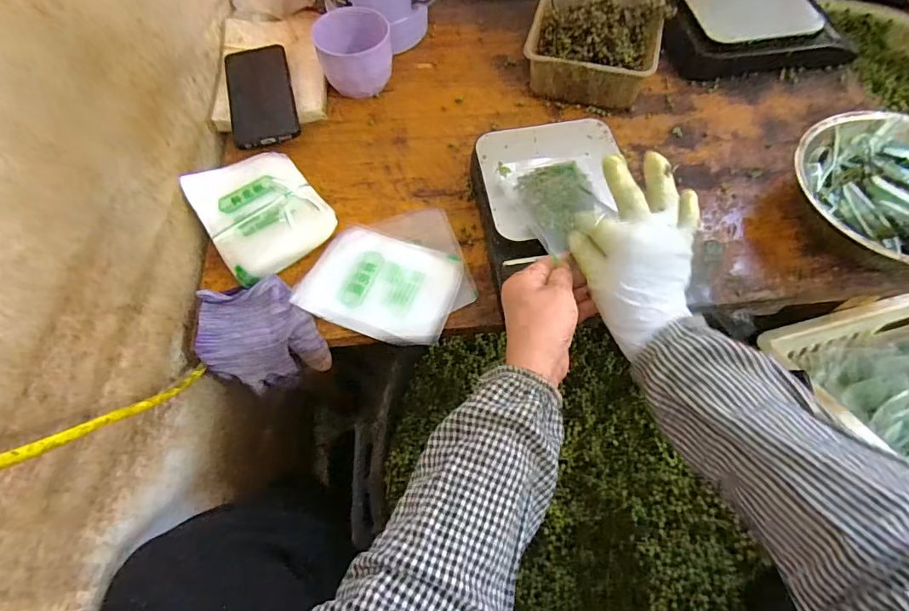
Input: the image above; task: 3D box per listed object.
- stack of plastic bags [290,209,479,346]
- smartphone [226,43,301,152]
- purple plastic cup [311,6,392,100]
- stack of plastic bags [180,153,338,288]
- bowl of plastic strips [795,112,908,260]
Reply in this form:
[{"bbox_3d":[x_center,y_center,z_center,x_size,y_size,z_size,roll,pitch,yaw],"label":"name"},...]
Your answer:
[{"bbox_3d":[-0.056,-0.039,0.473,0.153,0.014,0.150,17,65,10],"label":"stack of plastic bags"},{"bbox_3d":[-0.238,-0.265,0.580,0.075,0.009,0.181,-16,64,-6],"label":"smartphone"},{"bbox_3d":[-0.123,-0.314,0.590,0.090,0.067,0.075,-6,63,-1],"label":"purple plastic cup"},{"bbox_3d":[-0.204,-0.104,0.498,0.112,0.019,0.147,-34,67,-14],"label":"stack of plastic bags"},{"bbox_3d":[0.429,-0.105,0.473,0.185,0.073,0.179,-1,63,1],"label":"bowl of plastic strips"}]

